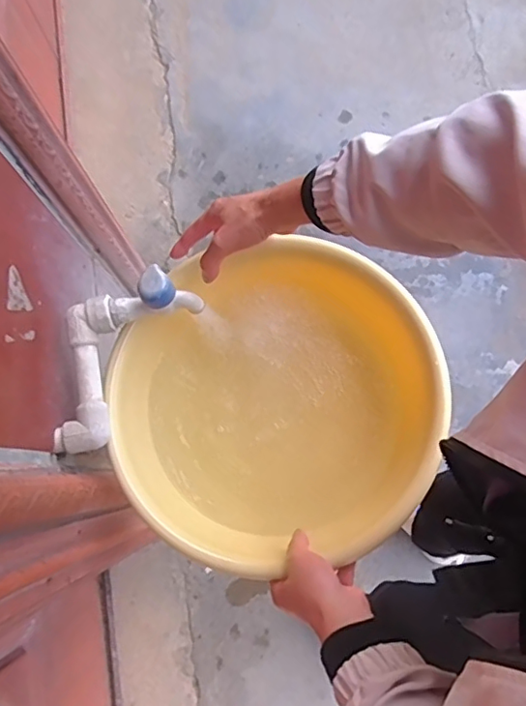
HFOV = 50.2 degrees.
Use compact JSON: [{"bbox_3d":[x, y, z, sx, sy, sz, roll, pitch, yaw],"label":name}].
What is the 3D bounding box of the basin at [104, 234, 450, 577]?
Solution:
[{"bbox_3d":[0.016,0.058,0.662,0.354,0.102,0.333,0,78,2],"label":"basin"}]

